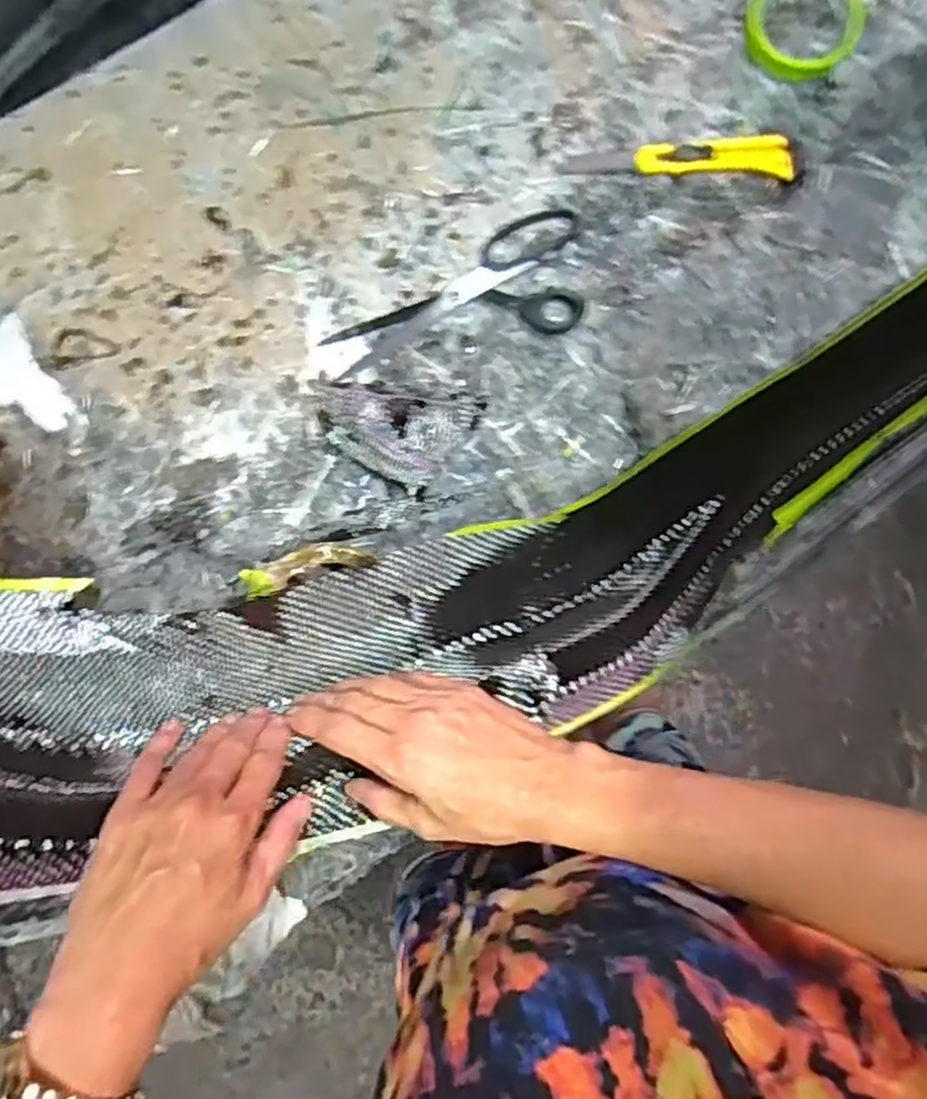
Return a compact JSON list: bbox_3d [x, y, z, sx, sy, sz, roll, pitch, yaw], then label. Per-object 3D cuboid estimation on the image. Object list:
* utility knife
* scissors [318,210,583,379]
[{"bbox_3d":[0.186,-0.340,0.662,0.195,0.015,0.037,2,88,-3],"label":"utility knife"},{"bbox_3d":[-0.008,-0.219,0.648,0.227,0.014,0.102,-12,89,-3],"label":"scissors"}]

